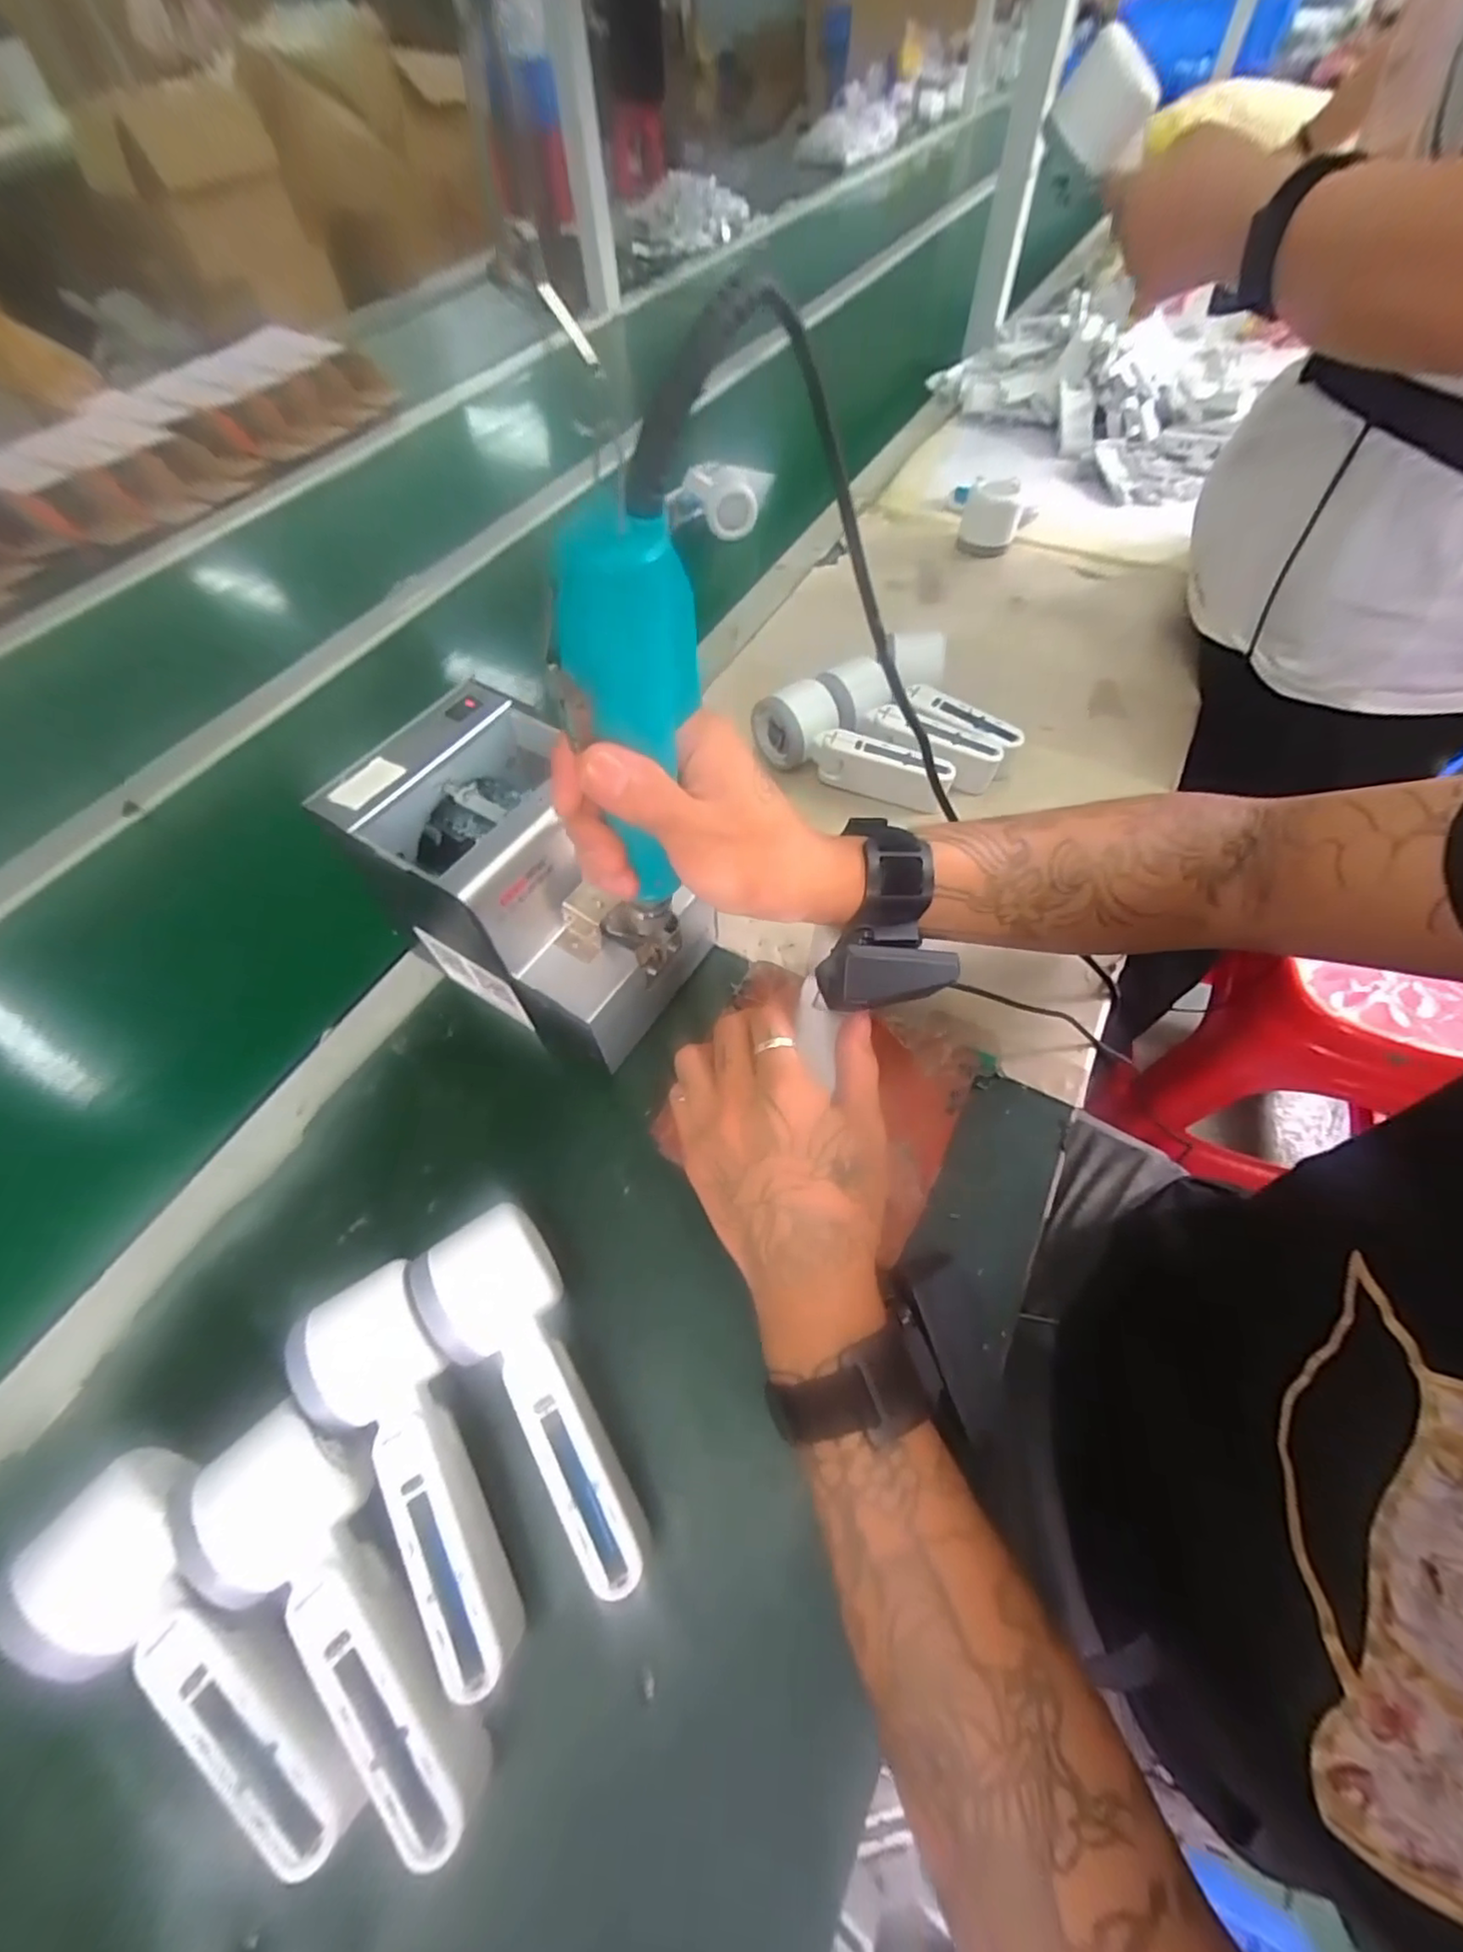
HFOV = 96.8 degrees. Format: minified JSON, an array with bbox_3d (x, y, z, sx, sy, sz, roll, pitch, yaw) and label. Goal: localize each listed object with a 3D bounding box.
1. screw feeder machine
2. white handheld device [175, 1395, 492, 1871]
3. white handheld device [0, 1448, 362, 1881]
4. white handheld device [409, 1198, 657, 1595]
[{"bbox_3d":[-0.115,-0.055,0.398,0.178,0.142,0.124,32,65,18],"label":"screw feeder machine"},{"bbox_3d":[-0.154,0.251,0.261,0.164,0.050,0.055,35,66,20],"label":"white handheld device"},{"bbox_3d":[-0.212,0.267,0.253,0.168,0.058,0.051,37,67,21],"label":"white handheld device"},{"bbox_3d":[-0.088,0.192,0.309,0.057,0.040,0.162,-34,64,-17],"label":"white handheld device"}]

